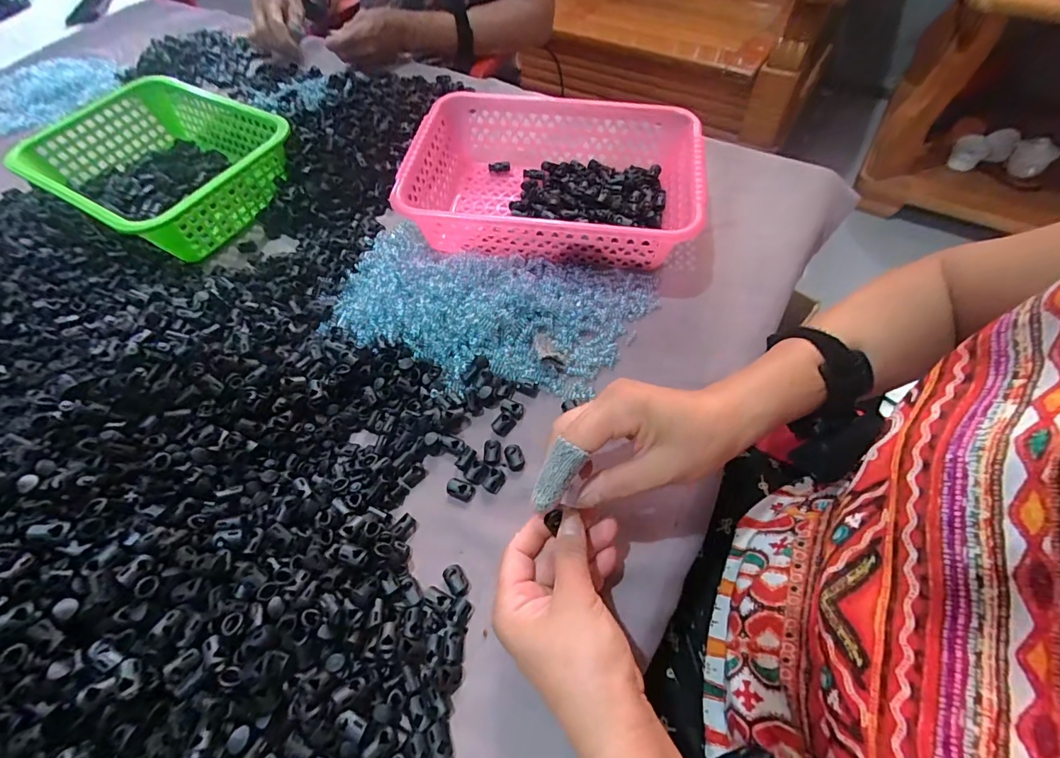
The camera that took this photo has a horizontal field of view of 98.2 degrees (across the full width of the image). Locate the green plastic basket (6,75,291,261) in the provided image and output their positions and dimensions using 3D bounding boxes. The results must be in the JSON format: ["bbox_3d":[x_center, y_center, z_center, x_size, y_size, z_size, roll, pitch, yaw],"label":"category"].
[{"bbox_3d":[-0.467,-0.270,0.575,0.293,0.067,0.215,25,64,18],"label":"green plastic basket"}]

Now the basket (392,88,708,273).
[{"bbox_3d":[0.027,-0.218,0.514,0.306,0.079,0.218,5,60,7],"label":"basket"}]

